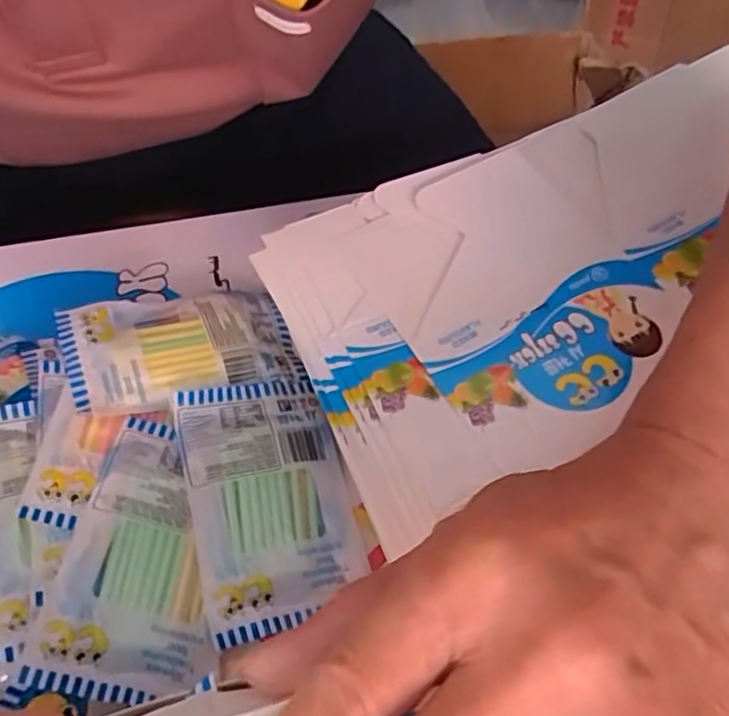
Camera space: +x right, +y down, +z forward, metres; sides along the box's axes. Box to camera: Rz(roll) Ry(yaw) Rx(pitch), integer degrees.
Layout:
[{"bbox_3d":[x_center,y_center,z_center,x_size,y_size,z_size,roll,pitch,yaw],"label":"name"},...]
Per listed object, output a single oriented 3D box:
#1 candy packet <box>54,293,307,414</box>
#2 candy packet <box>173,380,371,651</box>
[{"bbox_3d":[-0.082,-0.006,0.304,0.099,0.007,0.056,-10,56,-27],"label":"candy packet"},{"bbox_3d":[-0.039,0.056,0.276,0.064,0.006,0.101,-6,62,-22],"label":"candy packet"}]

